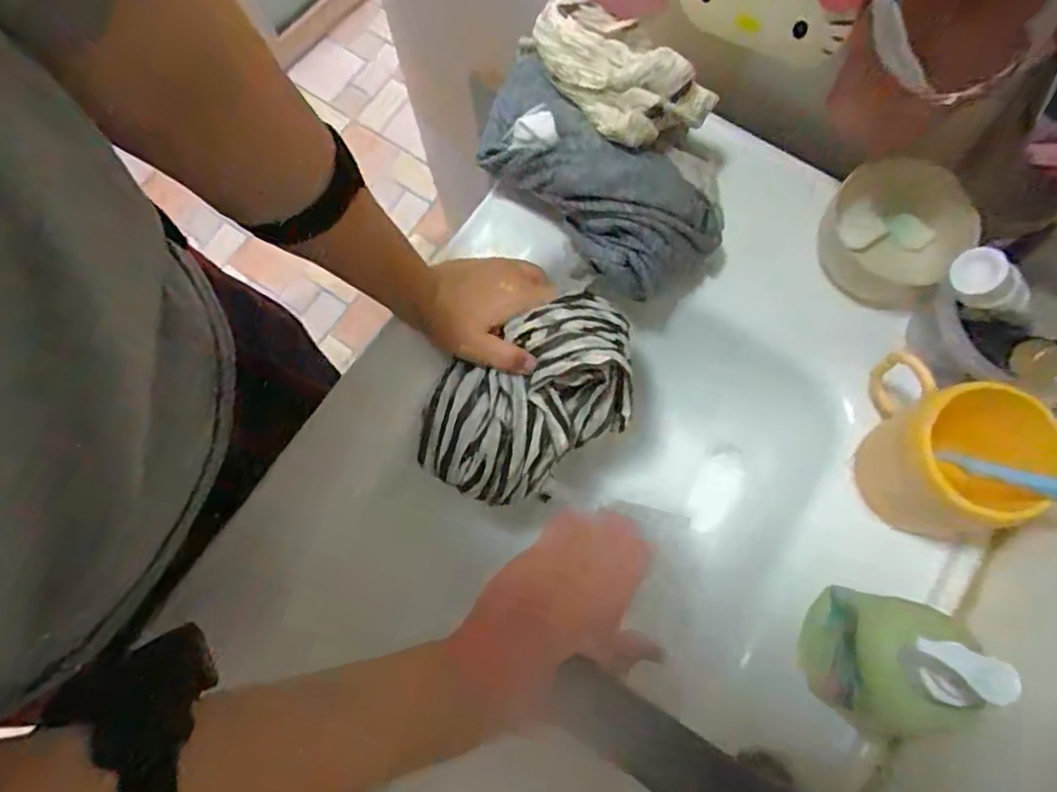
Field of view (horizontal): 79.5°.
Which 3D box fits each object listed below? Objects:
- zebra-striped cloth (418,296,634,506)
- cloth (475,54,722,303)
[{"bbox_3d":[0.001,0.004,0.477,0.177,0.073,0.105,-28,75,-7],"label":"zebra-striped cloth"},{"bbox_3d":[0.046,-0.163,0.483,0.202,0.093,0.041,43,35,3],"label":"cloth"}]

